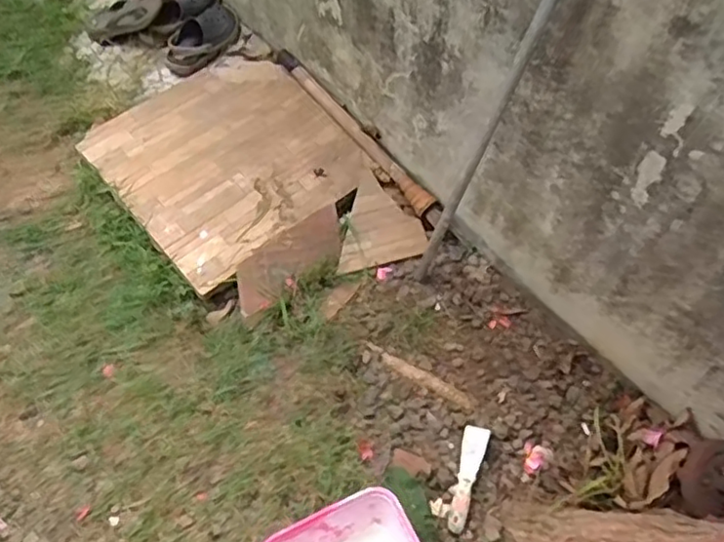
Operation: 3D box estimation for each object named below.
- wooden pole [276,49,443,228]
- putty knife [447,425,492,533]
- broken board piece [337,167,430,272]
[{"bbox_3d":[-0.021,-0.369,1.655,0.045,0.040,0.669,-35,68,-15],"label":"wooden pole"},{"bbox_3d":[0.207,0.407,1.277,0.049,0.022,0.210,18,65,10],"label":"putty knife"},{"bbox_3d":[0.028,-0.131,1.588,0.214,0.022,0.242,-14,64,-5],"label":"broken board piece"}]

